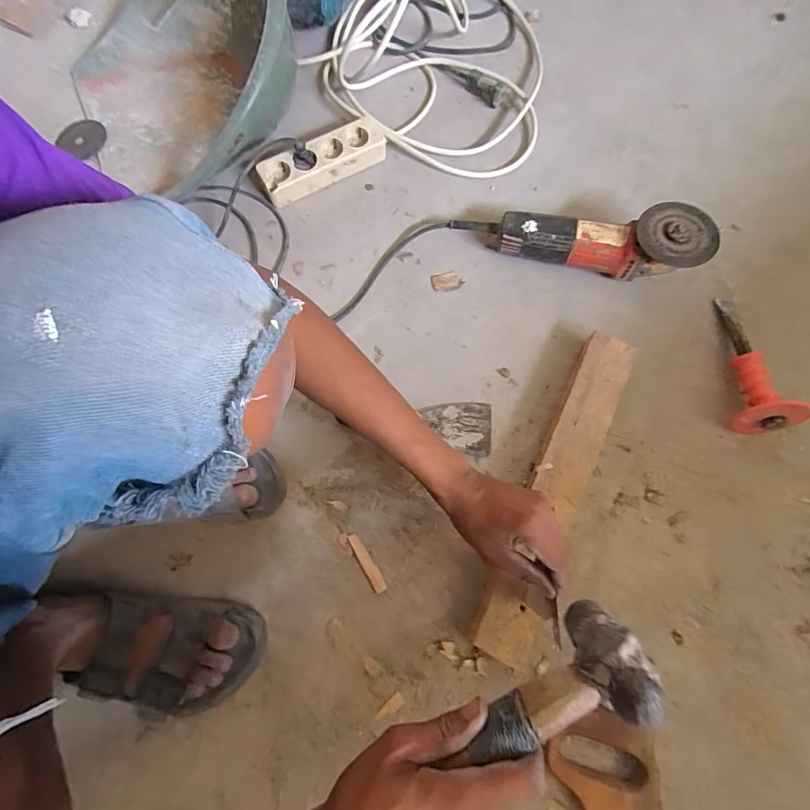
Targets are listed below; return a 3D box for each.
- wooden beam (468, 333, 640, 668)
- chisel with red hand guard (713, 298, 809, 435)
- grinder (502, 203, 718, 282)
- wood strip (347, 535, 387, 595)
[{"bbox_3d":[0.182,0.097,0.520,0.063,0.046,0.397,24,75,9],"label":"wooden beam"},{"bbox_3d":[0.453,-0.064,0.560,0.067,0.062,0.201,5,72,3],"label":"chisel with red hand guard"},{"bbox_3d":[0.264,-0.218,0.599,0.268,0.086,0.092,6,72,3],"label":"grinder"},{"bbox_3d":[-0.046,0.187,0.516,0.015,0.004,0.074,-29,74,-8],"label":"wood strip"}]

